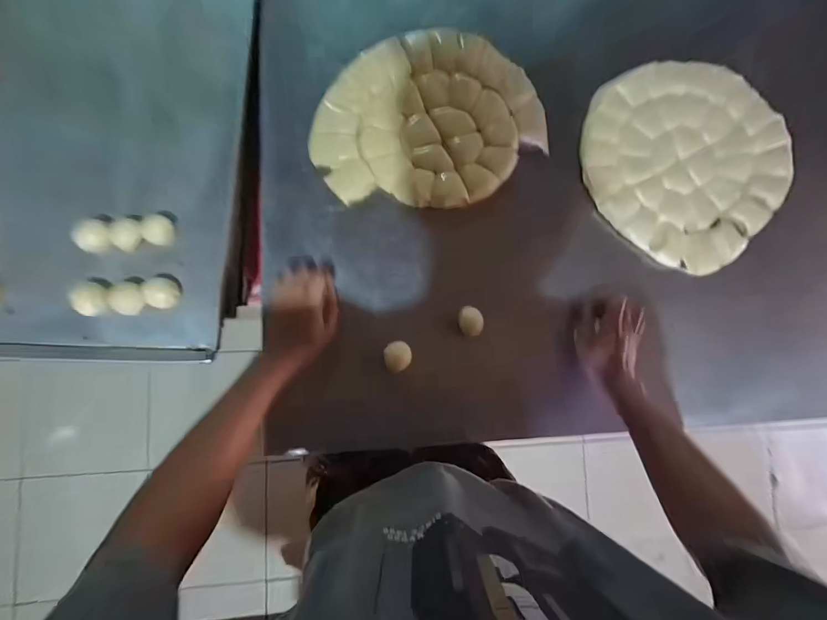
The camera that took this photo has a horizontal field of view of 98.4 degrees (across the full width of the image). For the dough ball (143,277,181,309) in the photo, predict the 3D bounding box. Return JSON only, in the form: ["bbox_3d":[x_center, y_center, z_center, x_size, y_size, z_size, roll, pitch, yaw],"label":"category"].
[{"bbox_3d":[-0.318,-0.022,0.450,0.033,0.027,0.039,-2,83,-5],"label":"dough ball"}]

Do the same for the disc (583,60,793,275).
[{"bbox_3d":[0.442,-0.250,0.578,0.324,0.034,0.325,1,82,-5],"label":"disc"}]

